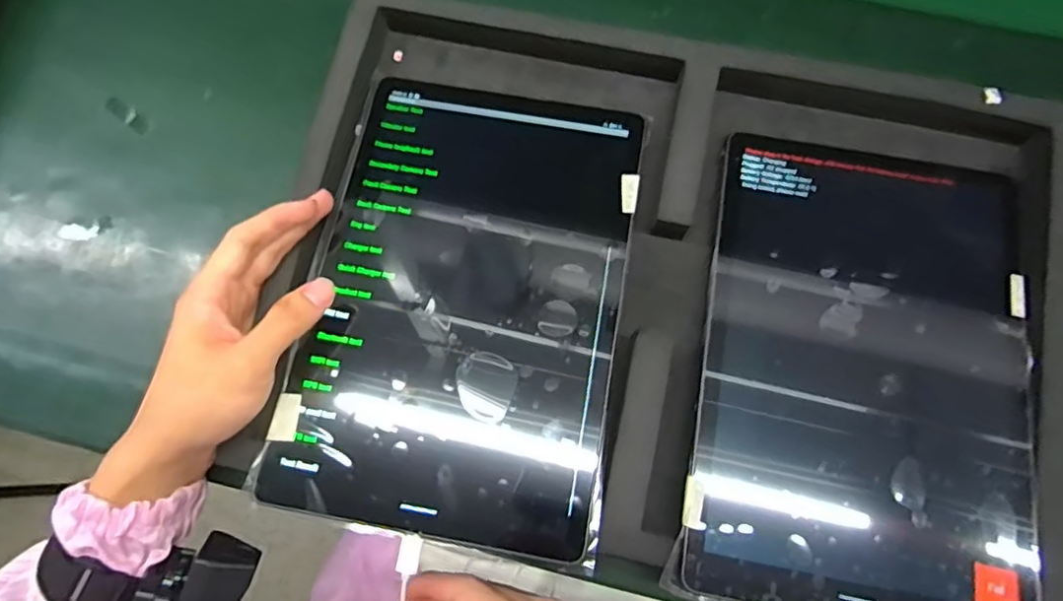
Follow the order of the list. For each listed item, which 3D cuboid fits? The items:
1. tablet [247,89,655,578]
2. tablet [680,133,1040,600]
[{"bbox_3d":[-0.033,0.005,0.319,0.163,0.008,0.233,11,73,5],"label":"tablet"},{"bbox_3d":[0.176,0.034,0.308,0.164,0.008,0.250,11,73,5],"label":"tablet"}]

